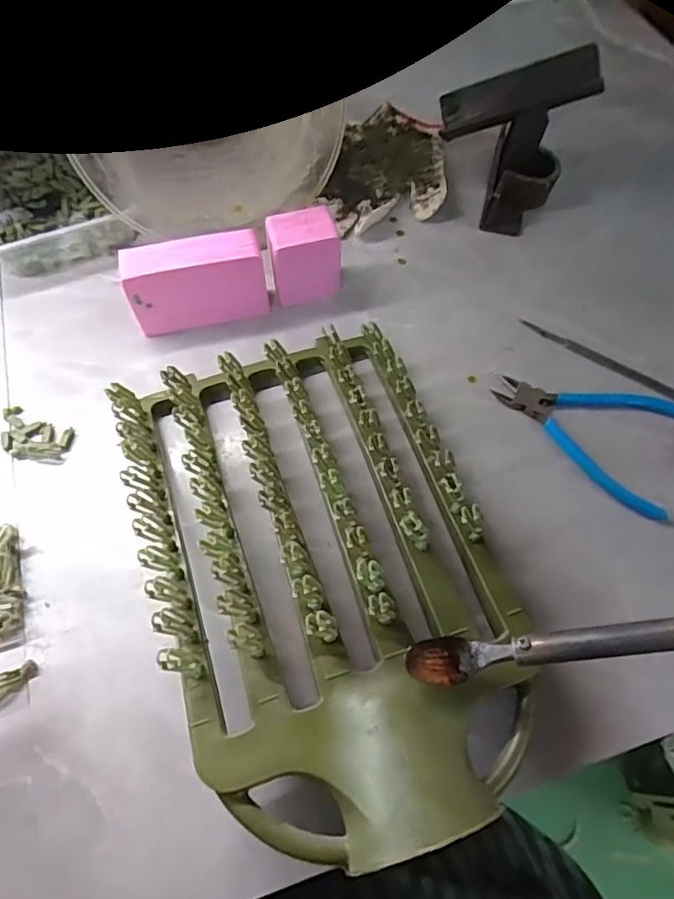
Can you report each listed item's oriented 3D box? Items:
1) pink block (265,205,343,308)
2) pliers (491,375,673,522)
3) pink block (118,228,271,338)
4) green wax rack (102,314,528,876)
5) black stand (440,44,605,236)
[{"bbox_3d":[-0.027,-0.162,0.478,0.057,0.069,0.035,-12,63,-8],"label":"pink block"},{"bbox_3d":[0.200,-0.020,0.446,0.147,0.020,0.111,26,65,12],"label":"pliers"},{"bbox_3d":[-0.115,-0.138,0.472,0.108,0.073,0.036,-14,63,-8],"label":"pink block"},{"bbox_3d":[-0.009,0.069,0.359,0.205,0.069,0.312,-19,64,-11],"label":"green wax rack"},{"bbox_3d":[0.156,-0.278,0.521,0.126,0.125,0.083,10,62,4],"label":"black stand"}]

